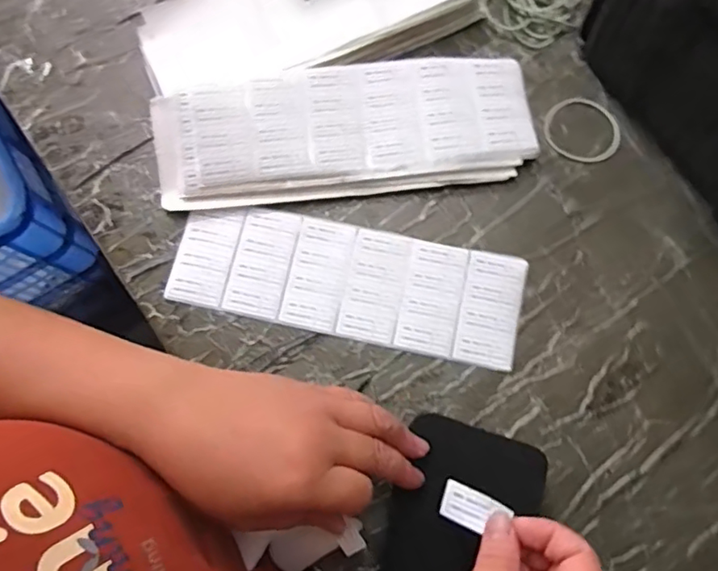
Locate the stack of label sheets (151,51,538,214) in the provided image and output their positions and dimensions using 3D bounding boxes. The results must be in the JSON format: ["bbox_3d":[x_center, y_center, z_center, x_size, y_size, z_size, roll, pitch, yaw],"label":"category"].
[{"bbox_3d":[-0.010,-0.116,0.433,0.281,0.027,0.101,-9,77,-3],"label":"stack of label sheets"}]

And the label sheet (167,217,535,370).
[{"bbox_3d":[-0.010,-0.004,0.419,0.252,0.004,0.079,12,77,4],"label":"label sheet"}]

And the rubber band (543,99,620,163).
[{"bbox_3d":[0.174,-0.122,0.443,0.058,0.004,0.051,27,78,6],"label":"rubber band"}]

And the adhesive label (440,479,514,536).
[{"bbox_3d":[0.063,0.125,0.314,0.036,0.004,0.020,18,84,30],"label":"adhesive label"}]

